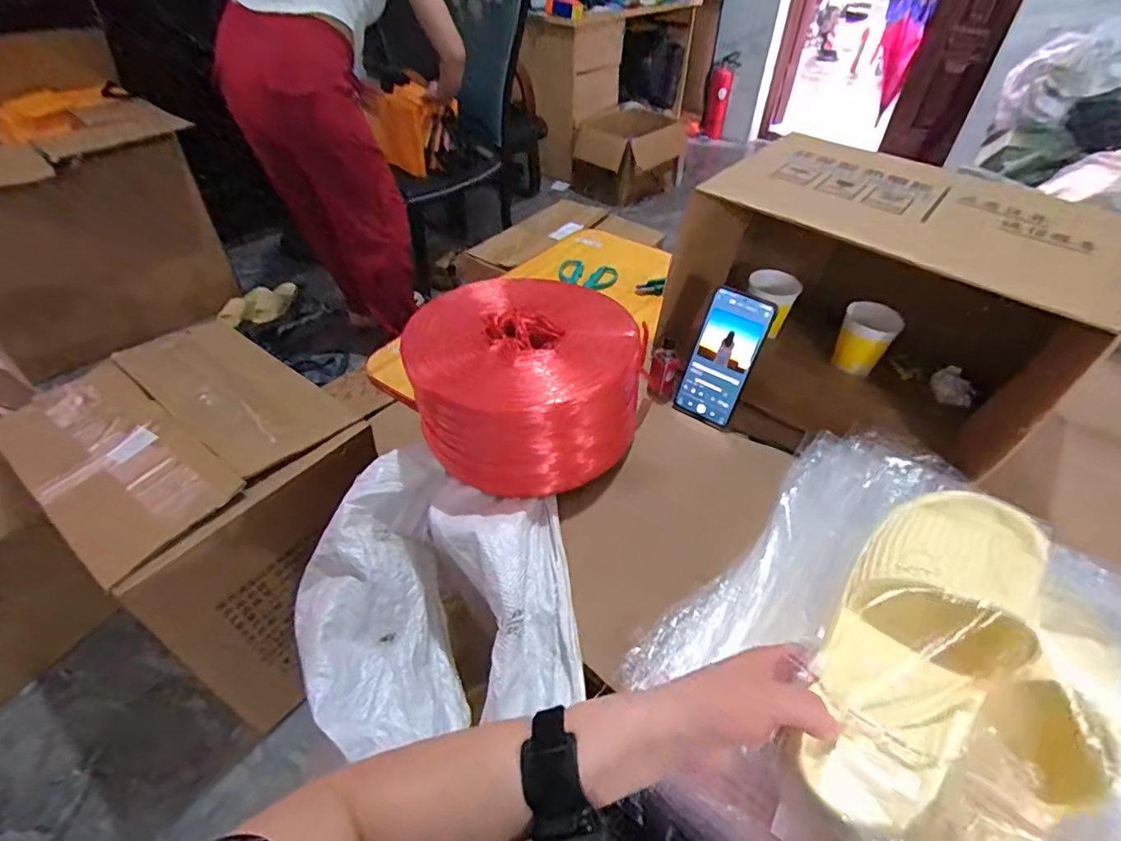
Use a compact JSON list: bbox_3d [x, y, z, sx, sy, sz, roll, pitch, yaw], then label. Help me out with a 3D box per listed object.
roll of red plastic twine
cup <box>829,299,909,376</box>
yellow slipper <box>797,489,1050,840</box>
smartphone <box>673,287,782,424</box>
[{"bbox_3d":[-0.045,-0.049,0.645,0.265,0.119,0.238,9,44,8],"label":"roll of red plastic twine"},{"bbox_3d":[0.408,-0.109,0.741,0.066,0.077,0.062,1,44,-1],"label":"cup"},{"bbox_3d":[0.228,0.131,0.348,0.090,0.053,0.234,29,69,26],"label":"yellow slipper"},{"bbox_3d":[0.193,-0.073,0.659,0.072,0.157,0.007,28,28,22],"label":"smartphone"}]

